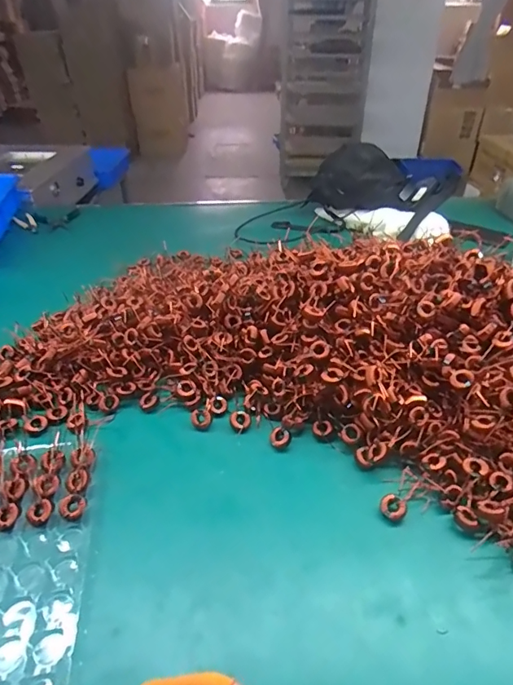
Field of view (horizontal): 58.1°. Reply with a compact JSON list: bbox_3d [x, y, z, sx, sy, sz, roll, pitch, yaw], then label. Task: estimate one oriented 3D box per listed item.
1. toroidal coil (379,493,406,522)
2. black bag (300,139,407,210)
[{"bbox_3d":[0.147,0.177,0.497,0.025,0.011,0.027,-10,57,16],"label":"toroidal coil"},{"bbox_3d":[0.230,-0.385,1.084,0.223,0.125,0.066,17,39,22],"label":"black bag"}]

